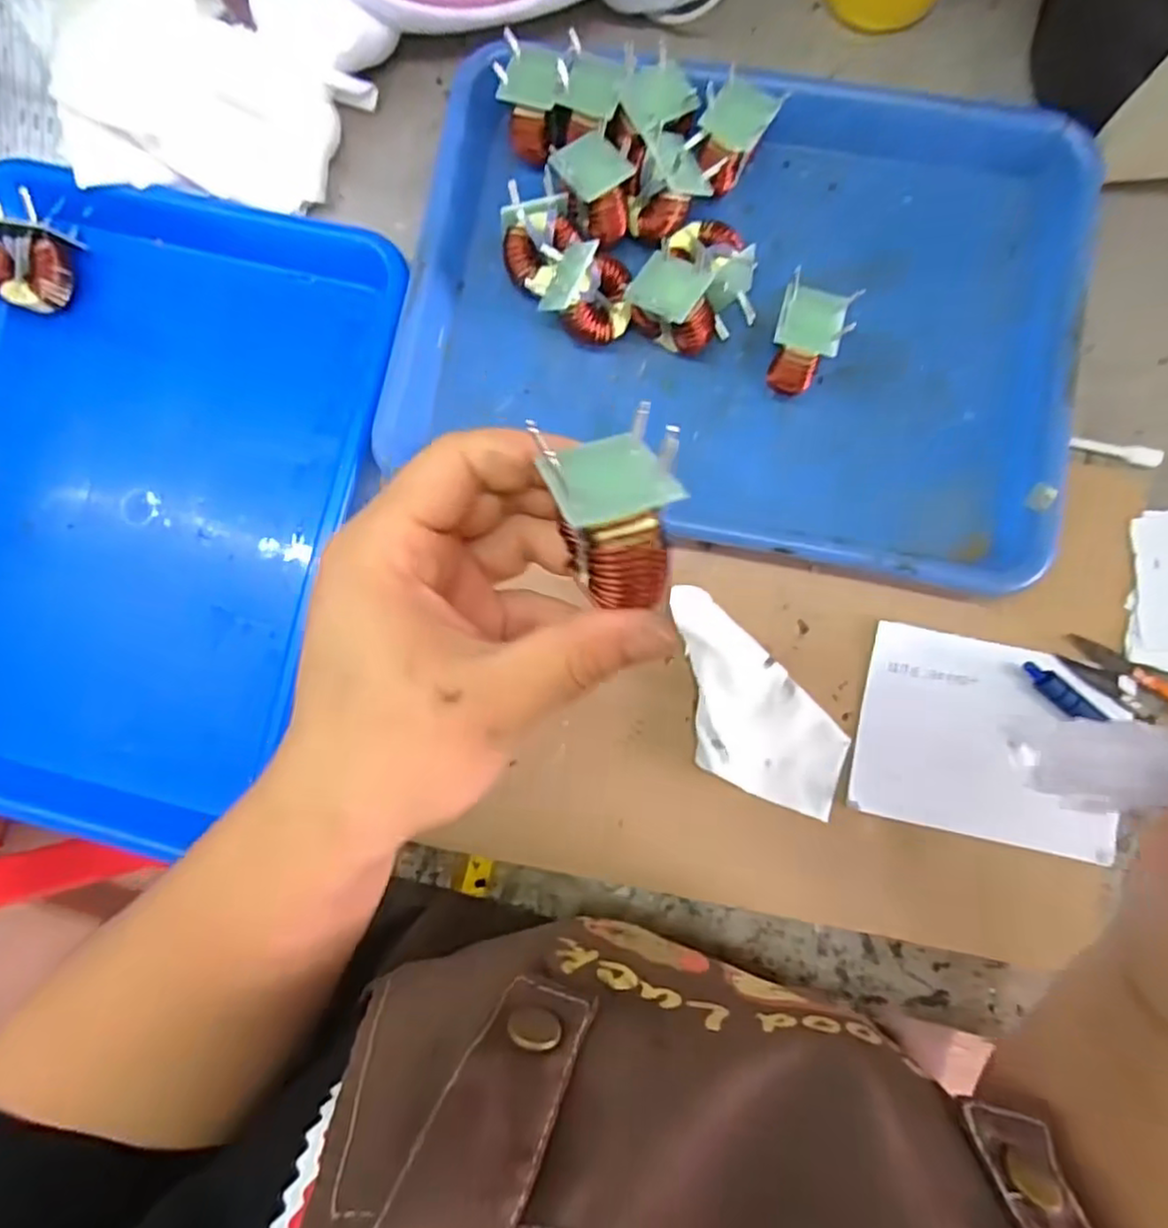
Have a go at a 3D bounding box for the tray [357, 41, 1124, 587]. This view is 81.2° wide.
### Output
[{"bbox_3d":[0.077,-0.159,0.342,0.328,0.039,0.255,12,87,3],"label":"tray"}]

